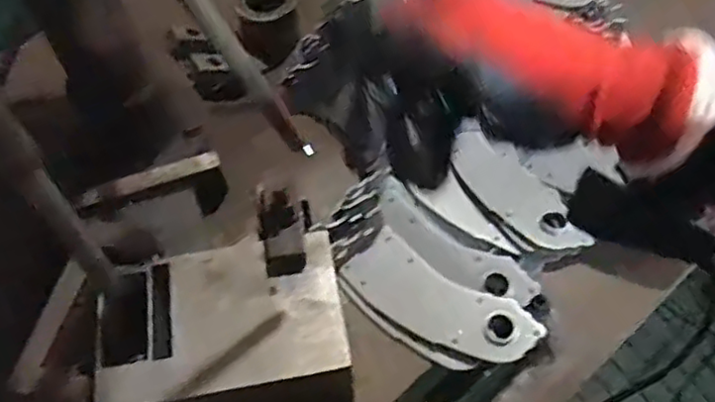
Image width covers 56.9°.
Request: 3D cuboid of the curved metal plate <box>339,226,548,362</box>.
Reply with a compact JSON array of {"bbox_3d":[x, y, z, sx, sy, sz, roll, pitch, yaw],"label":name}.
[{"bbox_3d":[0.069,0.087,0.569,0.169,0.009,0.067,29,72,25],"label":"curved metal plate"}]

